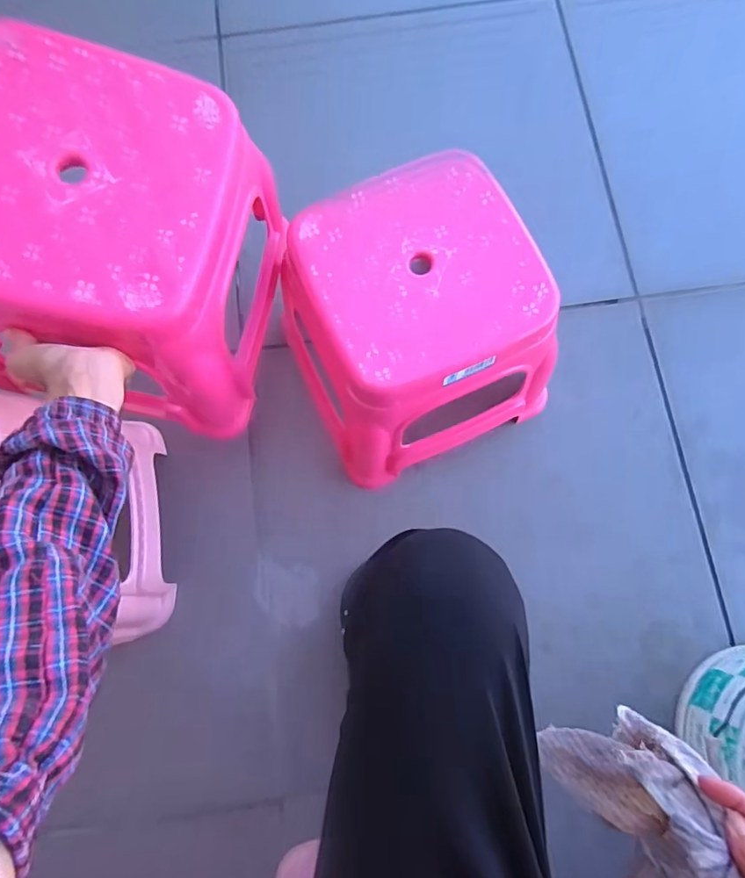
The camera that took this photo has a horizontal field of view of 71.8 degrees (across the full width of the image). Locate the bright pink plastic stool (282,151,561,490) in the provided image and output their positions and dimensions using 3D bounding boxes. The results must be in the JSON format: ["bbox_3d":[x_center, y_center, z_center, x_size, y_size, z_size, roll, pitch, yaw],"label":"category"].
[{"bbox_3d":[0.062,-0.129,0.641,0.266,0.241,0.274,-26,81,-2],"label":"bright pink plastic stool"}]

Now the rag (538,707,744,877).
[{"bbox_3d":[0.208,0.293,0.411,0.106,0.192,0.082,-29,81,-3],"label":"rag"}]

